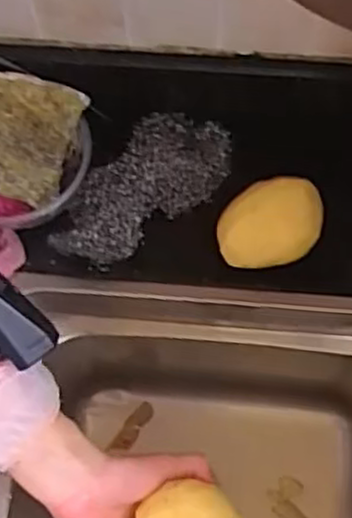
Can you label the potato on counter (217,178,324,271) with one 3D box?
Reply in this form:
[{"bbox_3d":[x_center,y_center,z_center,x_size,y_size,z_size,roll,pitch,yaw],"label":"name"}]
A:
[{"bbox_3d":[0.079,-0.027,0.639,0.084,0.051,0.065,-14,70,-3],"label":"potato on counter"}]

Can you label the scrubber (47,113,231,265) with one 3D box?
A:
[{"bbox_3d":[-0.026,-0.062,0.658,0.082,0.053,0.175,38,75,14],"label":"scrubber"}]

